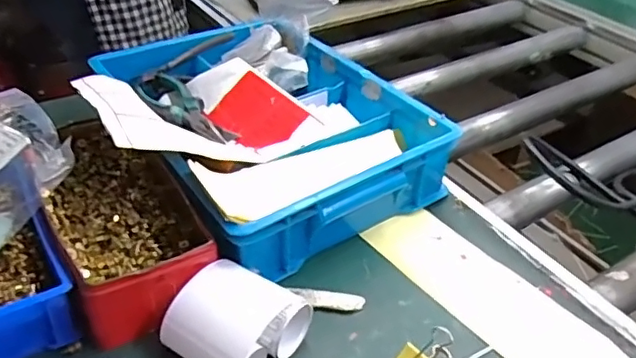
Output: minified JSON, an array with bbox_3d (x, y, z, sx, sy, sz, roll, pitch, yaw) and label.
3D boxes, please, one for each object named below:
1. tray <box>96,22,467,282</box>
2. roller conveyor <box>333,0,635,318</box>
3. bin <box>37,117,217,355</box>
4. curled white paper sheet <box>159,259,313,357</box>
[{"bbox_3d":[-0.068,-0.065,0.661,0.284,0.096,0.381,-21,43,-28],"label":"tray"},{"bbox_3d":[0.370,-0.144,0.921,0.603,0.091,0.748,-19,43,-26],"label":"roller conveyor"},{"bbox_3d":[-0.192,0.028,0.545,0.116,0.054,0.259,-18,42,-25],"label":"bin"},{"bbox_3d":[-0.063,0.114,0.459,0.087,0.056,0.091,25,43,26],"label":"curled white paper sheet"}]

